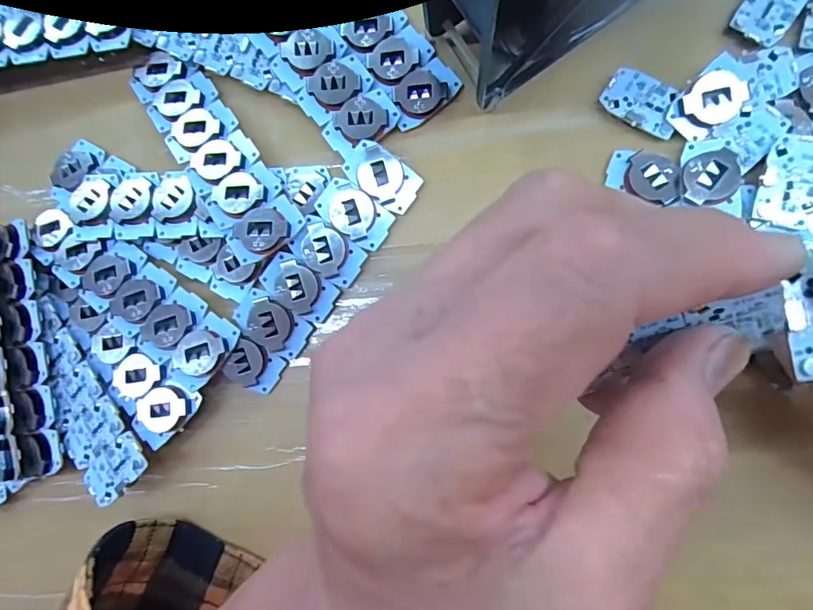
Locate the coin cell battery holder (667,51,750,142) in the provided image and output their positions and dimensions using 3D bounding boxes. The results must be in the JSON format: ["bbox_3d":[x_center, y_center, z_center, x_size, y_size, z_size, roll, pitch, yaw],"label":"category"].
[{"bbox_3d":[0.108,-0.072,0.167,0.027,0.006,0.018,-44,82,5],"label":"coin cell battery holder"}]

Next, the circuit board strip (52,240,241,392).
[{"bbox_3d":[-0.107,-0.002,0.192,0.087,0.005,0.028,35,80,13],"label":"circuit board strip"}]

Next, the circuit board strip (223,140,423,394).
[{"bbox_3d":[-0.036,-0.015,0.186,0.029,0.006,0.104,37,94,8],"label":"circuit board strip"}]

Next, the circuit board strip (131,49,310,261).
[{"bbox_3d":[-0.079,-0.064,0.193,0.028,0.005,0.105,-34,76,-7],"label":"circuit board strip"}]

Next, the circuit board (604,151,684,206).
[{"bbox_3d":[0.086,-0.047,0.171,0.025,0.004,0.017,17,90,9],"label":"circuit board"}]

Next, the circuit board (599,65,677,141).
[{"bbox_3d":[0.086,-0.074,0.172,0.028,0.004,0.018,36,93,8],"label":"circuit board"}]

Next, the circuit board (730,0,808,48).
[{"bbox_3d":[0.130,-0.107,0.167,0.018,0.004,0.029,33,93,9],"label":"circuit board"}]

